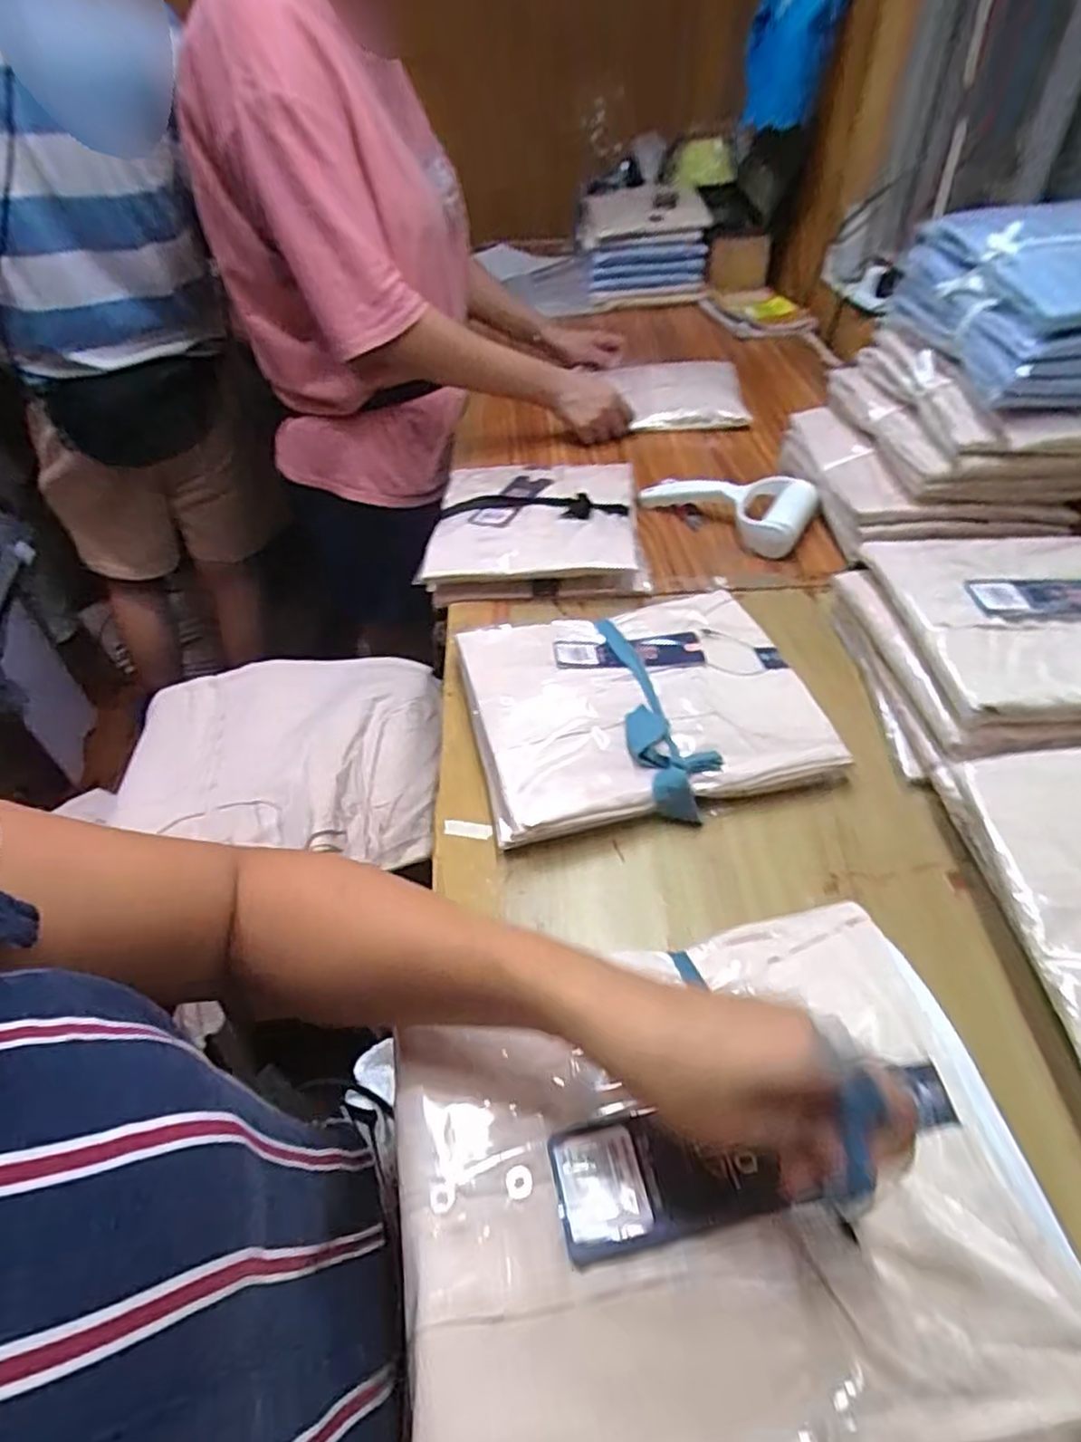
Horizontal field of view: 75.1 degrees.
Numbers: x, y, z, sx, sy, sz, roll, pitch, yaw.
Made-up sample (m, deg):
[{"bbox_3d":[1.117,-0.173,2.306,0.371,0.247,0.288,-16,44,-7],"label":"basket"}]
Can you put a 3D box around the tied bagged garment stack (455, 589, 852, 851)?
[{"bbox_3d":[0.077,-0.021,0.549,0.258,0.042,0.214,-10,46,-7],"label":"tied bagged garment stack"}]

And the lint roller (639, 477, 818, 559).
[{"bbox_3d":[0.204,-0.238,0.794,0.189,0.049,0.121,19,49,20],"label":"lint roller"}]

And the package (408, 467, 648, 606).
[{"bbox_3d":[-0.003,-0.212,0.751,0.210,0.041,0.232,1,46,3],"label":"package"}]

